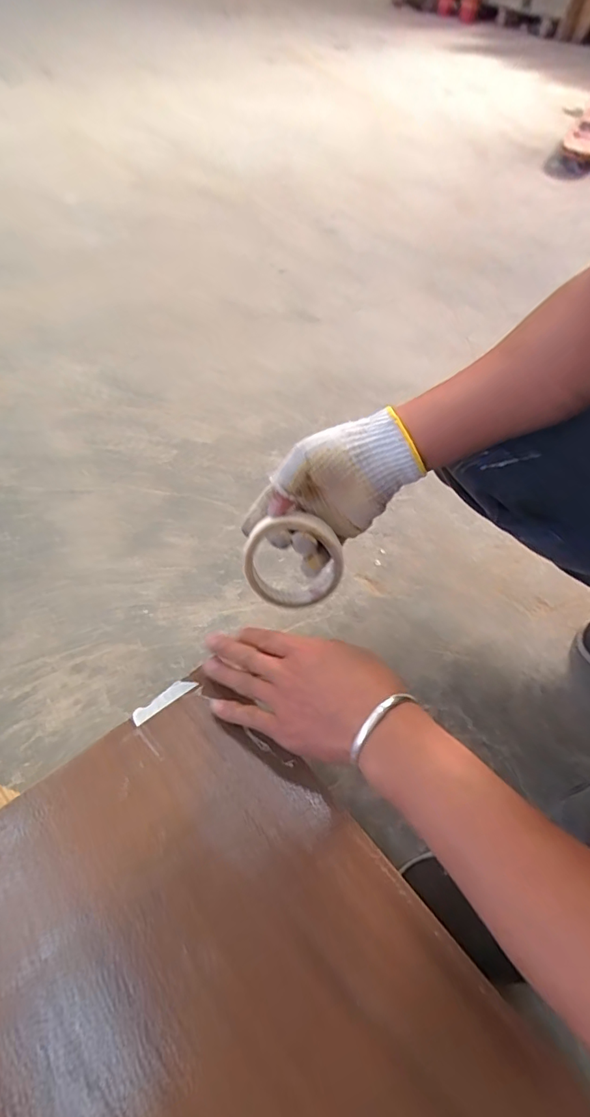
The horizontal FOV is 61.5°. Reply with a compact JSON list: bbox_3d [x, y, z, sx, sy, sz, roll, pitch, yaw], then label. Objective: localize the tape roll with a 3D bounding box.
[{"bbox_3d":[-0.001,0.004,0.461,0.087,0.092,0.017,-34,24,9],"label":"tape roll"}]

